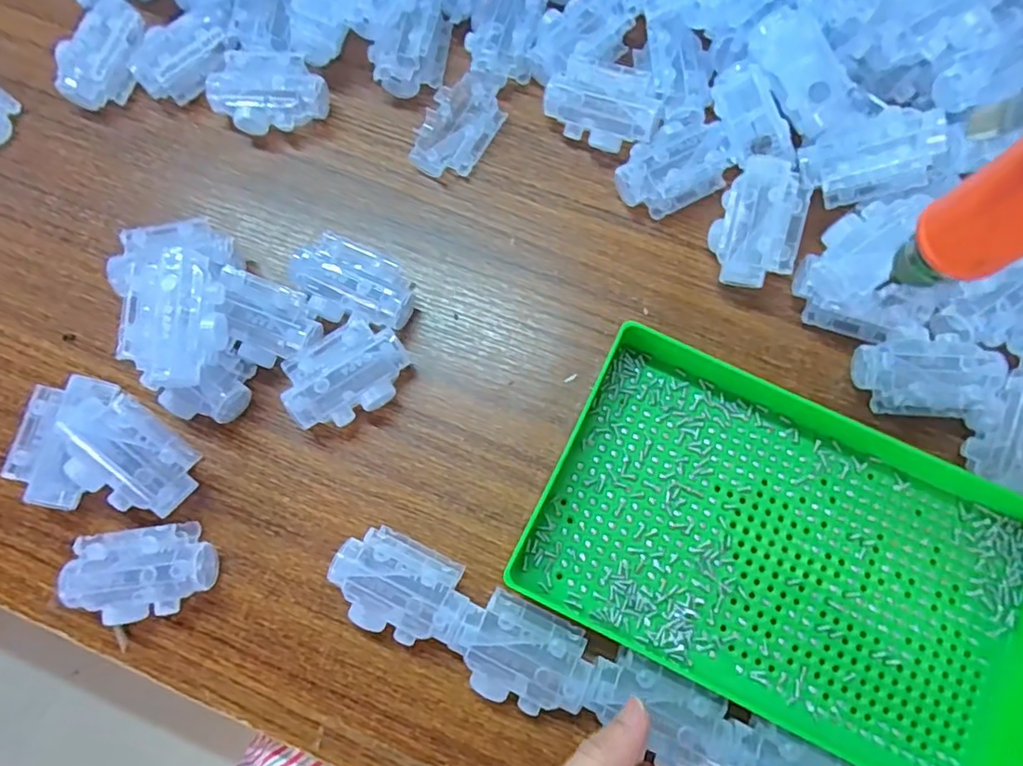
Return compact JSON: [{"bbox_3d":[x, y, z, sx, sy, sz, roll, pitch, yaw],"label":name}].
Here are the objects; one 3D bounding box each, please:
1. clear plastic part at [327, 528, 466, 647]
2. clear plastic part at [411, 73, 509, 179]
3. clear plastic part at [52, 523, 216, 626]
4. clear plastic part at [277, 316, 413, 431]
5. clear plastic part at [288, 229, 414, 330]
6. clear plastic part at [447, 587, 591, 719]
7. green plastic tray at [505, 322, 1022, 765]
[{"bbox_3d":[-0.057,0.105,0.311,0.067,0.028,0.046,25,78,7],"label":"clear plastic part"},{"bbox_3d":[-0.036,-0.160,0.386,0.043,0.016,0.068,30,79,8],"label":"clear plastic part"},{"bbox_3d":[-0.190,0.099,0.313,0.068,0.028,0.044,-11,77,-1],"label":"clear plastic part"},{"bbox_3d":[-0.091,-0.003,0.337,0.067,0.030,0.045,-34,78,-7],"label":"clear plastic part"},{"bbox_3d":[-0.091,-0.054,0.349,0.067,0.029,0.043,25,78,7],"label":"clear plastic part"},{"bbox_3d":[0.005,0.136,0.302,0.066,0.027,0.047,25,78,7],"label":"clear plastic part"},{"bbox_3d":[0.140,0.083,0.309,0.248,0.033,0.160,25,78,7],"label":"green plastic tray"}]

